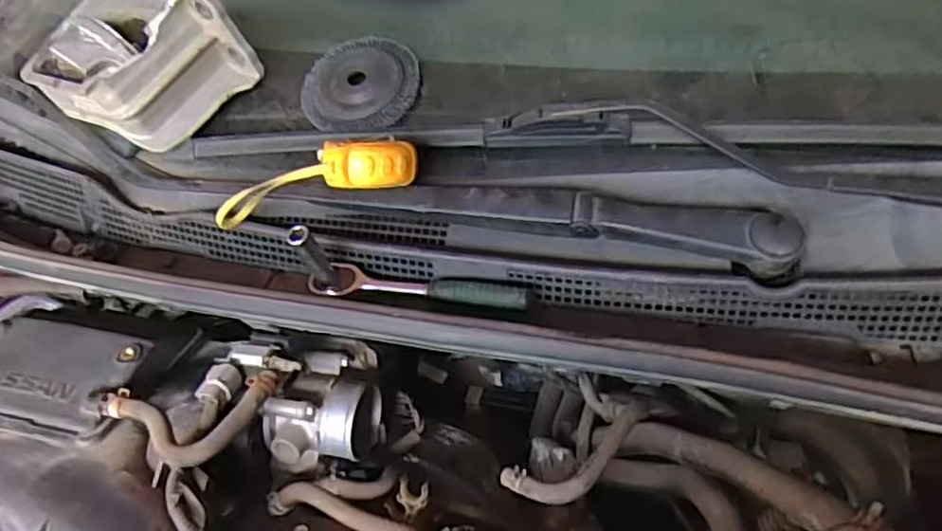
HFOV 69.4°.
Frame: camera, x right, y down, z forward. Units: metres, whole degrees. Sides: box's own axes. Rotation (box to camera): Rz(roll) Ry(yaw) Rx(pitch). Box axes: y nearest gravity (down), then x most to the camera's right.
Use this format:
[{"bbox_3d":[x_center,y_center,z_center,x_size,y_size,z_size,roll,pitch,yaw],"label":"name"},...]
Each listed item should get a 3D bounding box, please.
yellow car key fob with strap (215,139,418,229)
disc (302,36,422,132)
[{"bbox_3d":[-0.112,-0.059,0.474,0.146,0.039,0.030,-13,34,11],"label":"yellow car key fob with strap"},{"bbox_3d":[-0.091,-0.151,0.558,0.096,0.009,0.095,2,68,8],"label":"disc"}]

